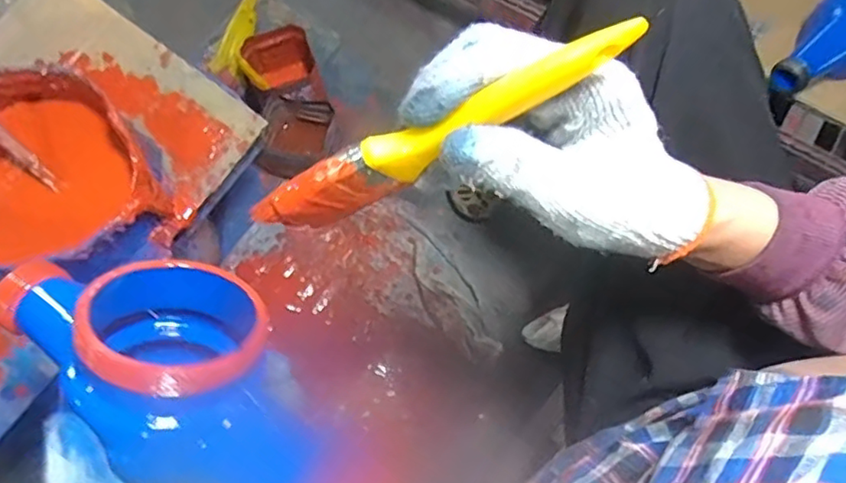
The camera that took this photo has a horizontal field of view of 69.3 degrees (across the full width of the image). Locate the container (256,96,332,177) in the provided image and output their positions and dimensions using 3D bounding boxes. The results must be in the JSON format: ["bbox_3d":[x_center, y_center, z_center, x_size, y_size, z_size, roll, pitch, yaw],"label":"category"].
[{"bbox_3d":[-0.164,-0.135,0.790,0.088,0.070,0.093,14,75,3],"label":"container"}]

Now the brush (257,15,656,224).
[{"bbox_3d":[0.005,-0.042,0.253,0.171,0.027,0.017,-24,74,21],"label":"brush"}]

